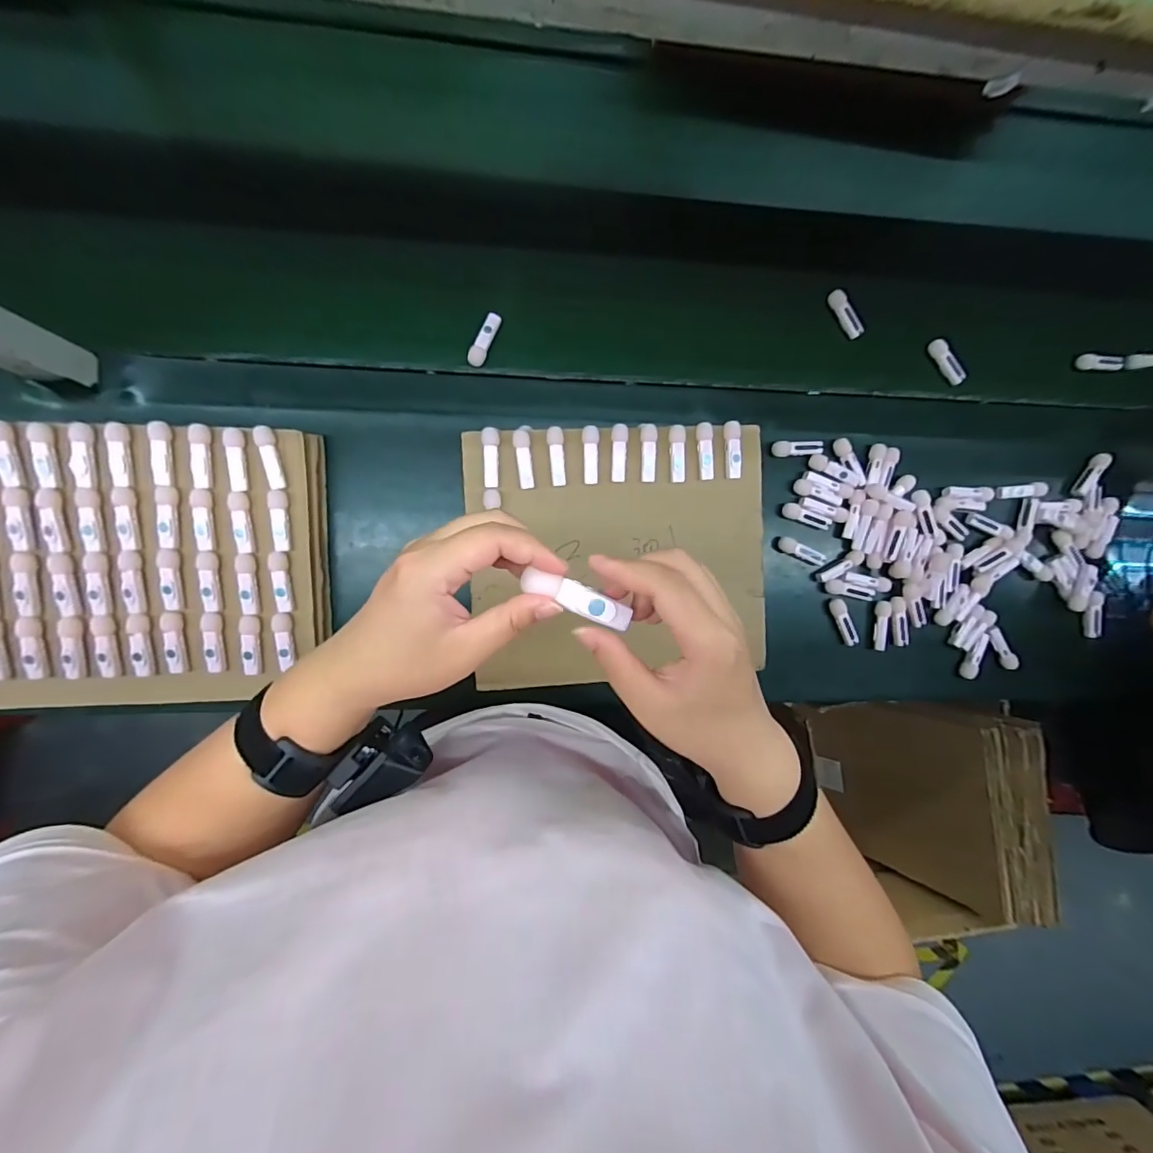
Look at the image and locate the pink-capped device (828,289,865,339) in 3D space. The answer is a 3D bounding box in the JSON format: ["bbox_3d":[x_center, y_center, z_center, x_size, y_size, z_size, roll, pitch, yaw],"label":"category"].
[{"bbox_3d":[0.352,-0.342,0.663,0.020,0.010,0.065,-28,93,-6],"label":"pink-capped device"}]

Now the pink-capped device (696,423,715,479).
[{"bbox_3d":[0.151,-0.146,0.593,0.020,0.011,0.065,-3,90,-6],"label":"pink-capped device"}]

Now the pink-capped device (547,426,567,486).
[{"bbox_3d":[-0.022,-0.136,0.575,0.018,0.010,0.065,-5,90,-6],"label":"pink-capped device"}]

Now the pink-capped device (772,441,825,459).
[{"bbox_3d":[0.286,-0.165,0.655,0.068,0.011,0.021,-3,90,-6],"label":"pink-capped device"}]

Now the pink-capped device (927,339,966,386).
[{"bbox_3d":[0.501,-0.290,0.687,0.021,0.011,0.066,-37,94,-5],"label":"pink-capped device"}]

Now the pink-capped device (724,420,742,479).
[{"bbox_3d":[0.184,-0.149,0.596,0.020,0.011,0.067,-3,90,-6],"label":"pink-capped device"}]

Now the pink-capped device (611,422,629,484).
[{"bbox_3d":[0.049,-0.141,0.582,0.019,0.011,0.064,2,89,-6],"label":"pink-capped device"}]

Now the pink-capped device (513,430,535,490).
[{"bbox_3d":[-0.059,-0.132,0.573,0.019,0.011,0.066,-6,90,-6],"label":"pink-capped device"}]

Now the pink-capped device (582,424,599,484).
[{"bbox_3d":[0.016,-0.138,0.578,0.018,0.013,0.063,-1,90,-6],"label":"pink-capped device"}]

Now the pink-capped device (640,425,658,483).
[{"bbox_3d":[0.083,-0.142,0.586,0.020,0.010,0.065,1,90,-6],"label":"pink-capped device"}]

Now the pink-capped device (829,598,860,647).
[{"bbox_3d":[0.356,0.062,0.674,0.019,0.011,0.066,-25,92,-6],"label":"pink-capped device"}]

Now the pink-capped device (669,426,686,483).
[{"bbox_3d":[0.118,-0.142,0.589,0.020,0.010,0.063,-3,90,-6],"label":"pink-capped device"}]

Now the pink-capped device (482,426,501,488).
[{"bbox_3d":[-0.096,-0.134,0.570,0.020,0.012,0.067,3,89,-6],"label":"pink-capped device"}]

